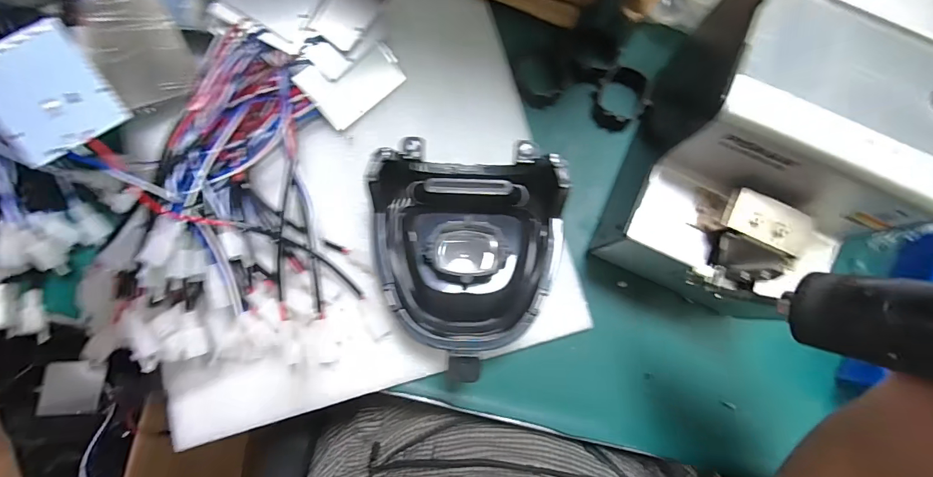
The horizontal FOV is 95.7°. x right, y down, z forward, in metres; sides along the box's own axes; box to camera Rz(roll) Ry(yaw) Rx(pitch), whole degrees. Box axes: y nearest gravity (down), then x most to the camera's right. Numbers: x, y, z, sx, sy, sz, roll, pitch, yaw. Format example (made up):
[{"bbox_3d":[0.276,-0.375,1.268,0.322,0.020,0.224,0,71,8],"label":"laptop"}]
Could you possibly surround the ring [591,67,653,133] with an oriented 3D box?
[{"bbox_3d":[0.127,-0.116,0.346,0.048,0.014,0.044,0,81,0],"label":"ring"}]

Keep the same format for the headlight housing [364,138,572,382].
[{"bbox_3d":[0.002,0.013,0.300,0.127,0.067,0.146,-1,81,0],"label":"headlight housing"}]

